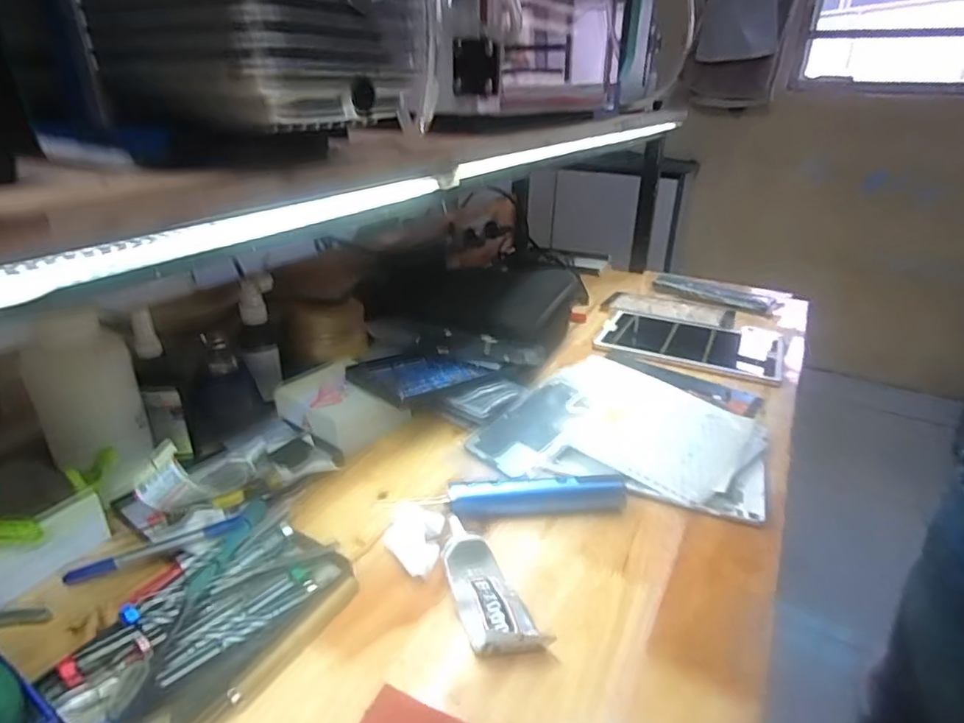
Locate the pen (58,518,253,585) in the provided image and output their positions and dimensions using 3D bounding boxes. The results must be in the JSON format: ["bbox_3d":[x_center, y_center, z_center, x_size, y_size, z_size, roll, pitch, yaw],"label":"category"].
[{"bbox_3d":[-0.248,0.142,0.431,0.131,0.013,0.011,-17,30,-8],"label":"pen"}]

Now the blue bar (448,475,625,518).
[{"bbox_3d":[0.049,0.117,0.499,0.152,0.024,0.025,-1,26,-6],"label":"blue bar"}]

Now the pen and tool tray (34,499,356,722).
[{"bbox_3d":[-0.180,0.169,0.383,0.117,0.028,0.177,17,30,28],"label":"pen and tool tray"}]

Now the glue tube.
[{"bbox_3d":[0.002,0.161,0.412,0.047,0.027,0.118,-8,28,-19],"label":"glue tube"}]

